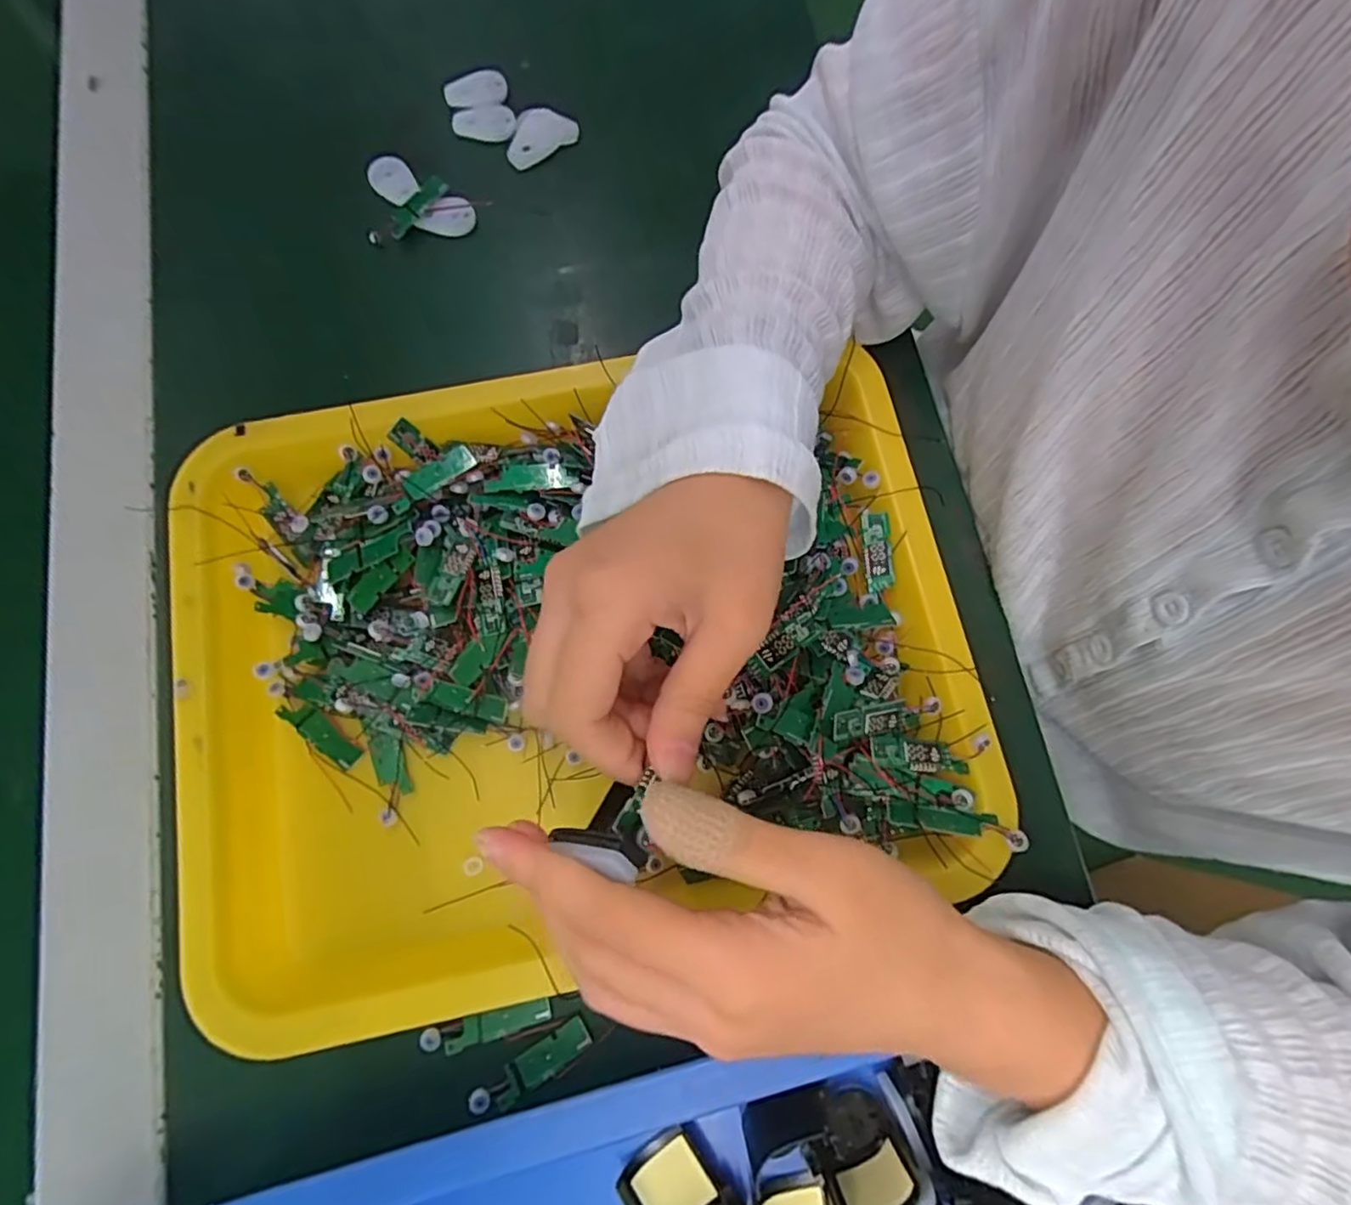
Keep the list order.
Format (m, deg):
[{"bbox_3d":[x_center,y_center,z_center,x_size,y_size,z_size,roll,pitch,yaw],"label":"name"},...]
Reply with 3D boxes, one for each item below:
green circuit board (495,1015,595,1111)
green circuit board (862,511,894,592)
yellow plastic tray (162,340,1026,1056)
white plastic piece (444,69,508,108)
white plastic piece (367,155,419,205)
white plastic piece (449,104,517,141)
[{"bbox_3d":[-0.055,0.188,0.260,0.042,0.005,0.013,-32,79,-8],"label":"green circuit board"},{"bbox_3d":[0.092,-0.023,0.288,0.011,0.005,0.035,-5,92,-2],"label":"green circuit board"},{"bbox_3d":[-0.045,0.019,0.280,0.334,0.040,0.261,-12,77,-3],"label":"yellow plastic tray"},{"bbox_3d":[-0.115,-0.295,0.365,0.035,0.009,0.021,-15,77,-4],"label":"white plastic piece"},{"bbox_3d":[-0.157,-0.234,0.353,0.022,0.011,0.030,-30,78,-7],"label":"white plastic piece"},{"bbox_3d":[-0.110,-0.276,0.364,0.035,0.006,0.020,-6,76,-2],"label":"white plastic piece"}]

